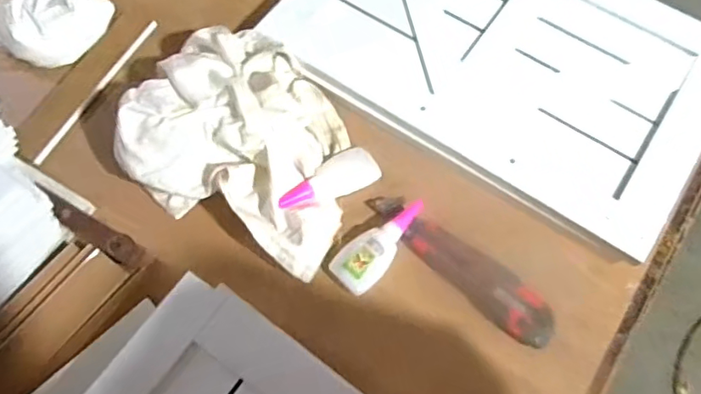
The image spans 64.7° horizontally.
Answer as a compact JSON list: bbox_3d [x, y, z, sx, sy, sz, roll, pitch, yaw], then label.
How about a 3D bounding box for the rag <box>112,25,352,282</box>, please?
[{"bbox_3d":[-0.088,-0.060,0.506,0.215,0.070,0.186,26,66,10],"label":"rag"}]

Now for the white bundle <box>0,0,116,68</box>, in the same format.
[{"bbox_3d":[-0.308,-0.187,0.563,0.085,0.053,0.103,30,67,12],"label":"white bundle"}]

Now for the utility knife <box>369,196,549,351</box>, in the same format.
[{"bbox_3d":[0.098,0.054,0.488,0.042,0.017,0.186,-42,74,-17],"label":"utility knife"}]

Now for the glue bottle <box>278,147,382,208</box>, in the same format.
[{"bbox_3d":[-0.020,-0.017,0.512,0.099,0.019,0.037,-25,68,-13],"label":"glue bottle"}]

